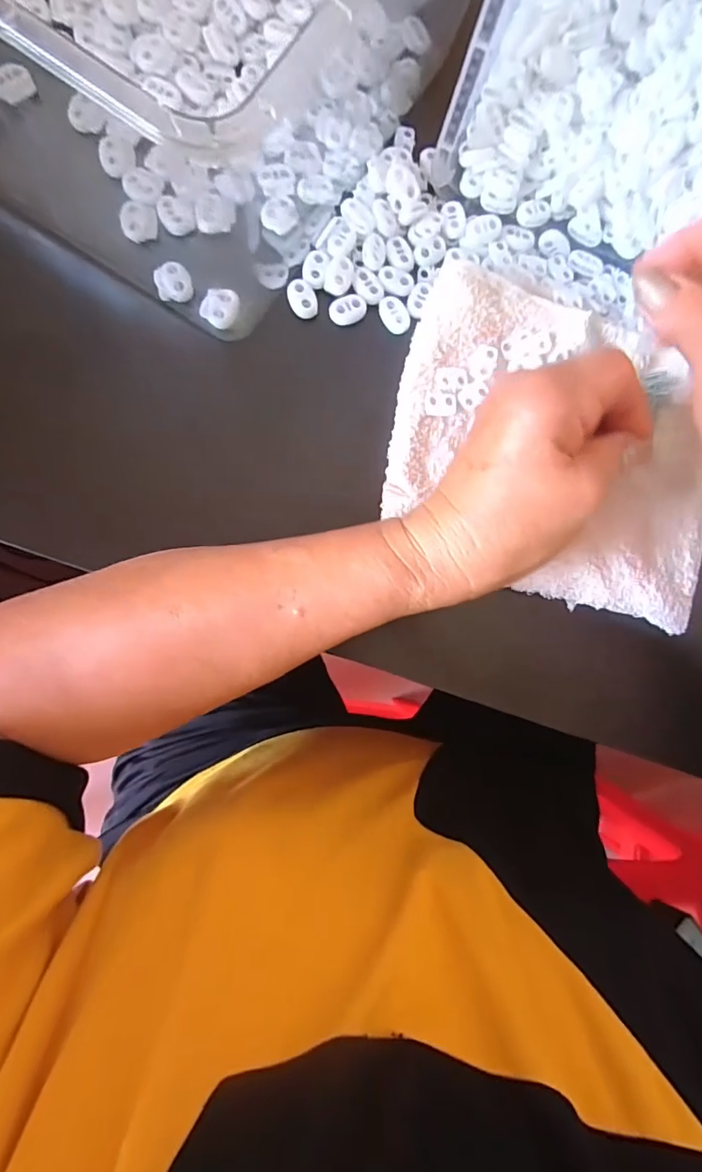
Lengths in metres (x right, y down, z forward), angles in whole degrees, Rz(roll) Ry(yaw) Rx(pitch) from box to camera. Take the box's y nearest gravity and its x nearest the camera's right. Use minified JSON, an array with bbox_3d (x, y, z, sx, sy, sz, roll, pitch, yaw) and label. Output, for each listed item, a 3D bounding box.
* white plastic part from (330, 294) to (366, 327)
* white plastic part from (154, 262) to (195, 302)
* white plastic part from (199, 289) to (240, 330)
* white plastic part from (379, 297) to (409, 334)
[{"bbox_3d":[-0.002,-0.163,0.296,0.022,0.004,0.015,-23,87,-10],"label":"white plastic part"},{"bbox_3d":[-0.098,-0.168,0.279,0.019,0.009,0.020,1,83,-8],"label":"white plastic part"},{"bbox_3d":[-0.074,-0.159,0.286,0.019,0.004,0.023,20,81,-5],"label":"white plastic part"},{"bbox_3d":[0.026,-0.162,0.301,0.016,0.004,0.022,-38,90,-10],"label":"white plastic part"}]

